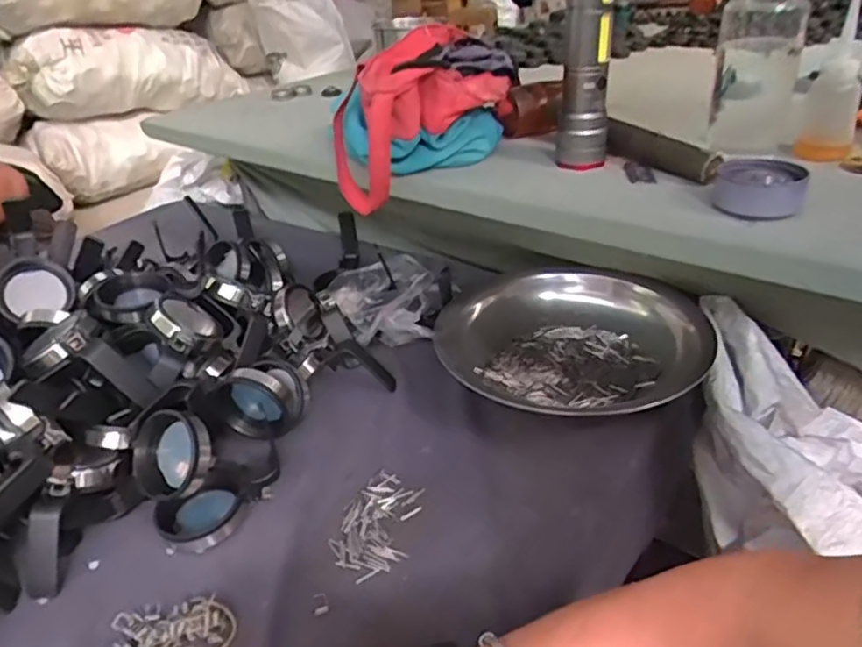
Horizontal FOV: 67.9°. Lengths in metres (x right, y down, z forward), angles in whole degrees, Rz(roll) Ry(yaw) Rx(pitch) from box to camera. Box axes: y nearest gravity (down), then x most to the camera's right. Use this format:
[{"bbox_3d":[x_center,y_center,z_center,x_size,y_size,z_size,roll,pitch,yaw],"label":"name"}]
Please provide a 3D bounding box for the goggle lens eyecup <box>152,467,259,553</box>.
[{"bbox_3d":[-0.187,0.153,0.532,0.074,0.030,0.041,-28,38,-32],"label":"goggle lens eyecup"}]

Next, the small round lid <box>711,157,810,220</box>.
[{"bbox_3d":[0.279,-0.118,0.545,0.066,0.034,0.081,11,35,24],"label":"small round lid"}]

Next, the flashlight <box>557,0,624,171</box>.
[{"bbox_3d":[0.152,-0.259,0.610,0.051,0.218,0.038,3,32,12],"label":"flashlight"}]

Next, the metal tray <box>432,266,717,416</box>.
[{"bbox_3d":[0.146,0.019,0.671,0.268,0.057,0.229,18,38,32],"label":"metal tray"}]

